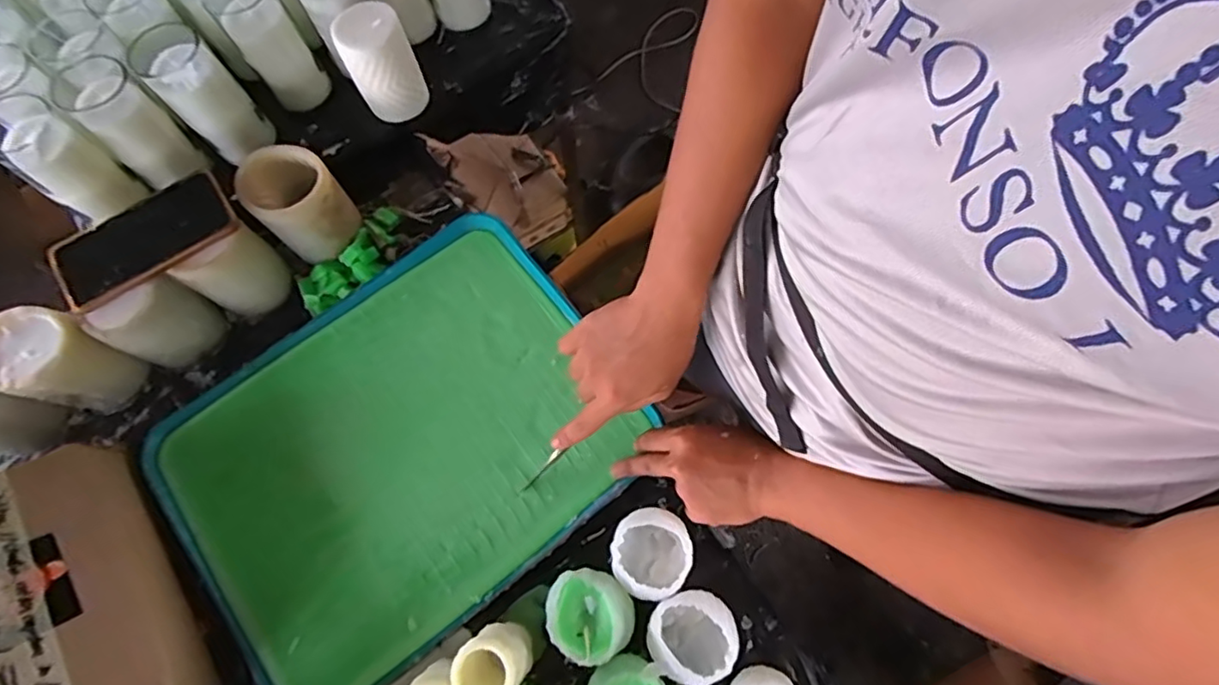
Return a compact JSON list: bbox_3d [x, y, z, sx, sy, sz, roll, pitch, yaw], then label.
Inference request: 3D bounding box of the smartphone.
[{"bbox_3d":[-0.441,-0.098,0.573,0.161,0.012,0.080,-32,74,-10],"label":"smartphone"}]

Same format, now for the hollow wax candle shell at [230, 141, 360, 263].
[{"bbox_3d":[-0.324,-0.146,0.642,0.083,0.092,0.081,-41,76,-12],"label":"hollow wax candle shell"}]

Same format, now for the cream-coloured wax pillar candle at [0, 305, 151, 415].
[{"bbox_3d":[-0.532,0.021,0.600,0.080,0.112,0.078,0,71,0],"label":"cream-coloured wax pillar candle"}]

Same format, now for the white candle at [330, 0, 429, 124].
[{"bbox_3d":[-0.246,-0.301,0.662,0.070,0.105,0.070,-27,73,-8],"label":"white candle"}]

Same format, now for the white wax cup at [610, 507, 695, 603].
[{"bbox_3d":[0.037,0.194,0.565,0.073,0.059,0.071,0,71,0],"label":"white wax cup"}]

